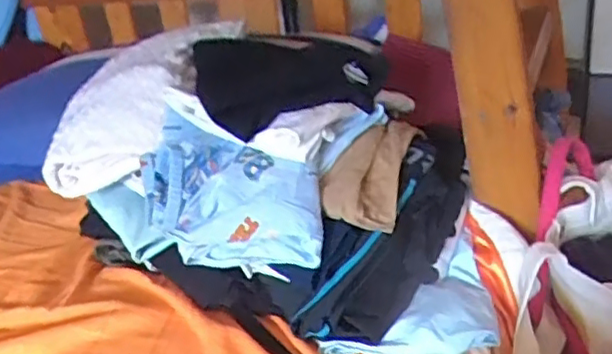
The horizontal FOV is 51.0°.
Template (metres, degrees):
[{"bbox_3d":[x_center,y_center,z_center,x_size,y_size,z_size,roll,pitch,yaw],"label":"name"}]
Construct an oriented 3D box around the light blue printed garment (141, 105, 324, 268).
[{"bbox_3d":[-0.072,0.025,0.594,0.187,0.113,0.078,9,31,30],"label":"light blue printed garment"}]

